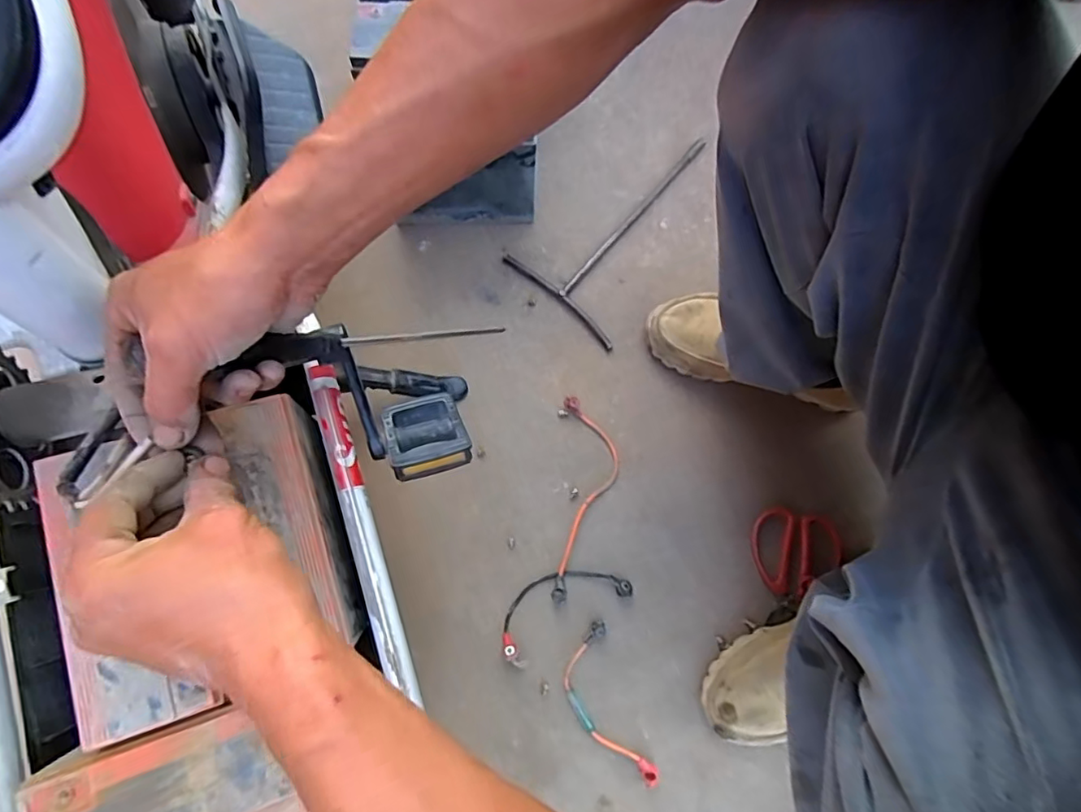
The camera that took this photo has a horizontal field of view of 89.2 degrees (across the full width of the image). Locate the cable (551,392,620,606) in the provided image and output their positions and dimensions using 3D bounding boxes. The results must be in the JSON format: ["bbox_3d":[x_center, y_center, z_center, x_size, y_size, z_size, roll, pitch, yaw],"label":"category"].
[{"bbox_3d":[0.056,0.108,0.642,0.069,0.021,0.233,4,79,1],"label":"cable"}]

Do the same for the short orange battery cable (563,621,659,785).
[{"bbox_3d":[0.068,0.332,0.600,0.063,0.012,0.172,-19,79,-4],"label":"short orange battery cable"}]

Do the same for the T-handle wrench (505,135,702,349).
[{"bbox_3d":[0.116,-0.237,0.714,0.172,0.012,0.295,41,81,8],"label":"T-handle wrench"}]

